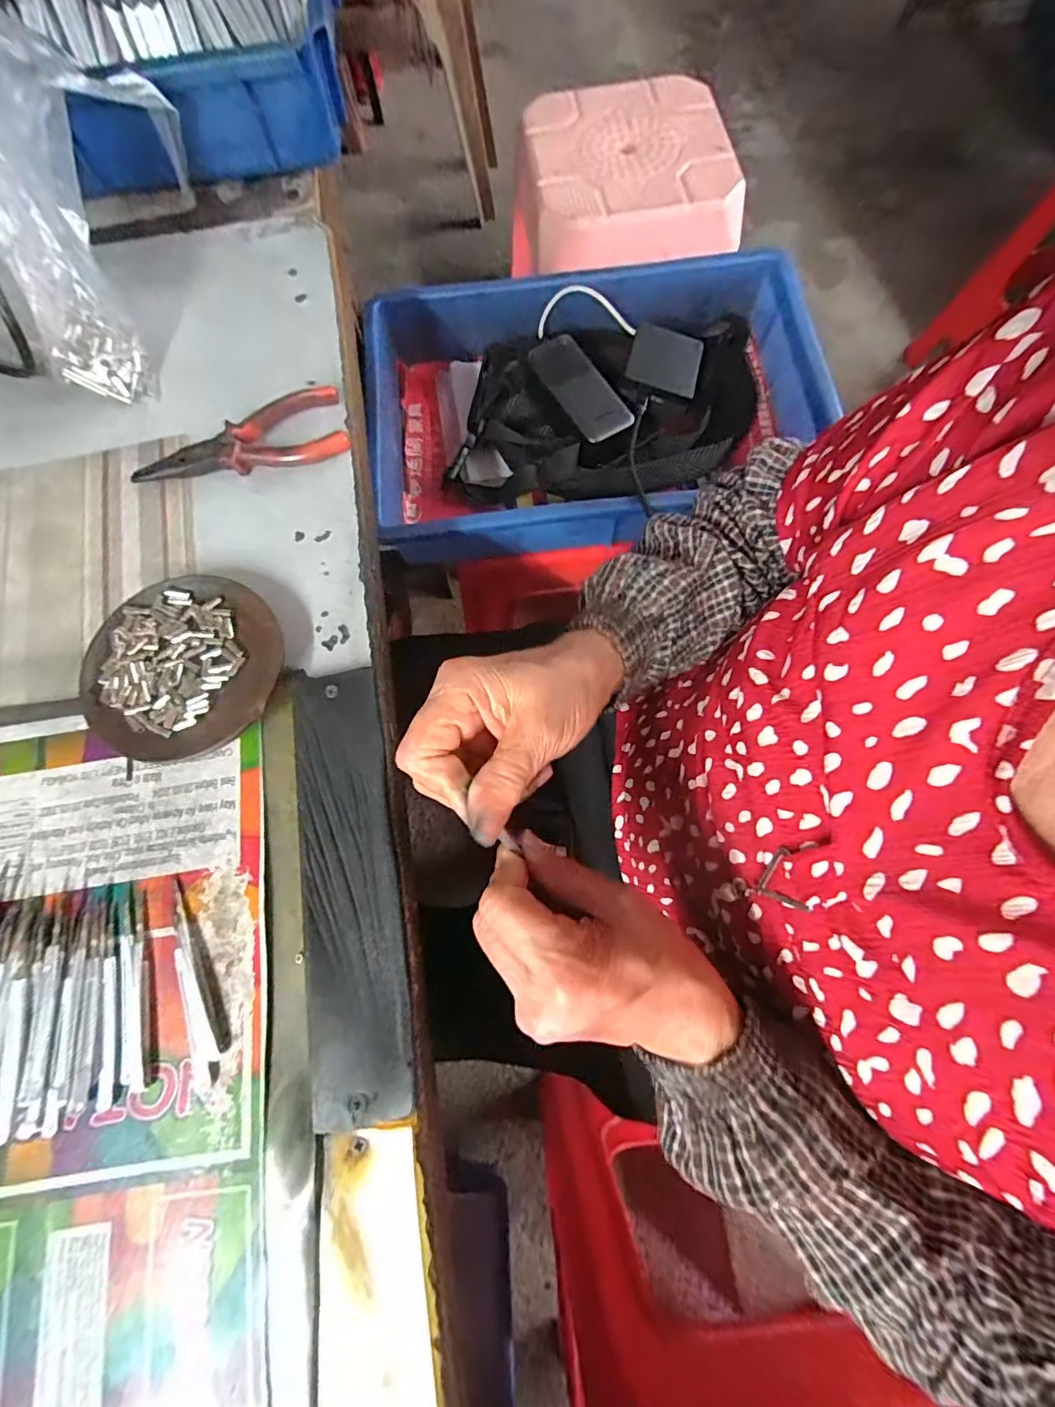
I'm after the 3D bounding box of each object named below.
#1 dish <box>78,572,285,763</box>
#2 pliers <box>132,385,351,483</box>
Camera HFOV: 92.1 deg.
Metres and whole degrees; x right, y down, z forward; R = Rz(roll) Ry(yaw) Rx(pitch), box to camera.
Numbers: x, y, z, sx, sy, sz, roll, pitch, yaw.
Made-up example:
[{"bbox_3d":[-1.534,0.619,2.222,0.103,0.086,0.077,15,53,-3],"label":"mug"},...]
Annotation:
[{"bbox_3d":[-0.204,-0.022,0.307,0.111,0.017,0.113,0,74,0],"label":"dish"},{"bbox_3d":[-0.199,-0.180,0.355,0.144,0.018,0.052,-15,75,-4],"label":"pliers"}]

